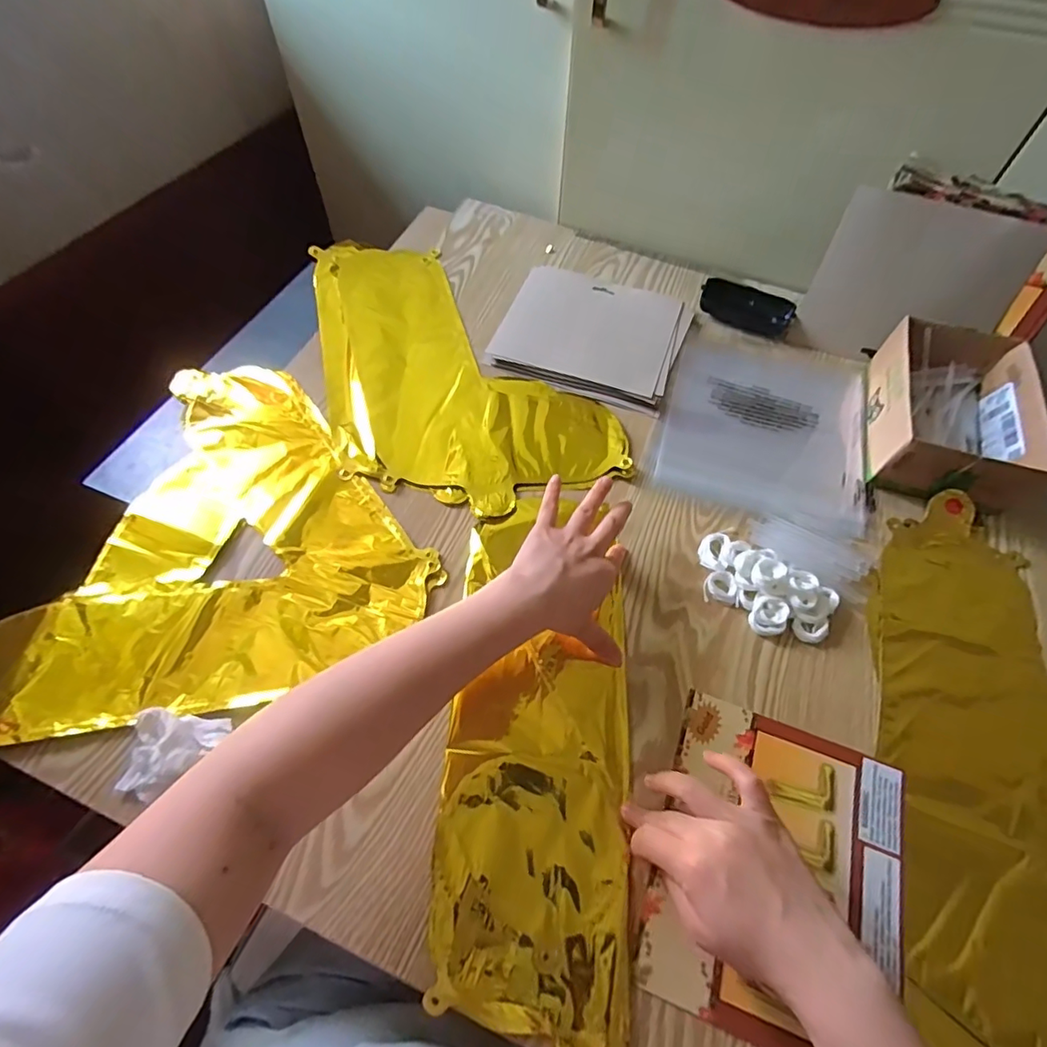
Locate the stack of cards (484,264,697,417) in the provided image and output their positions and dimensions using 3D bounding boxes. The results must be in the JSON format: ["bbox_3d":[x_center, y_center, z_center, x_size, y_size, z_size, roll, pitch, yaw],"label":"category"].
[{"bbox_3d":[0.080,-0.223,0.627,0.201,0.013,0.182,20,60,9],"label":"stack of cards"}]

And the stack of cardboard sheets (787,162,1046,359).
[{"bbox_3d":[0.442,-0.261,0.581,0.231,0.180,0.038,18,38,8],"label":"stack of cardboard sheets"}]

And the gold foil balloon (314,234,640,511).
[{"bbox_3d":[-0.081,-0.186,0.600,0.267,0.017,0.401,-14,61,-11],"label":"gold foil balloon"}]

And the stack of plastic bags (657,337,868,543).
[{"bbox_3d":[0.261,-0.111,0.584,0.204,0.018,0.246,16,59,7],"label":"stack of plastic bags"}]

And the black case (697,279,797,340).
[{"bbox_3d":[0.270,-0.264,0.657,0.107,0.027,0.054,16,60,7],"label":"black case"}]

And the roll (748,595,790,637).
[{"bbox_3d":[0.205,0.078,0.452,0.027,0.015,0.031,20,60,9],"label":"roll"}]

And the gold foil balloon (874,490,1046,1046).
[{"bbox_3d":[0.349,0.173,0.401,0.149,0.014,0.437,17,60,8],"label":"gold foil balloon"}]

